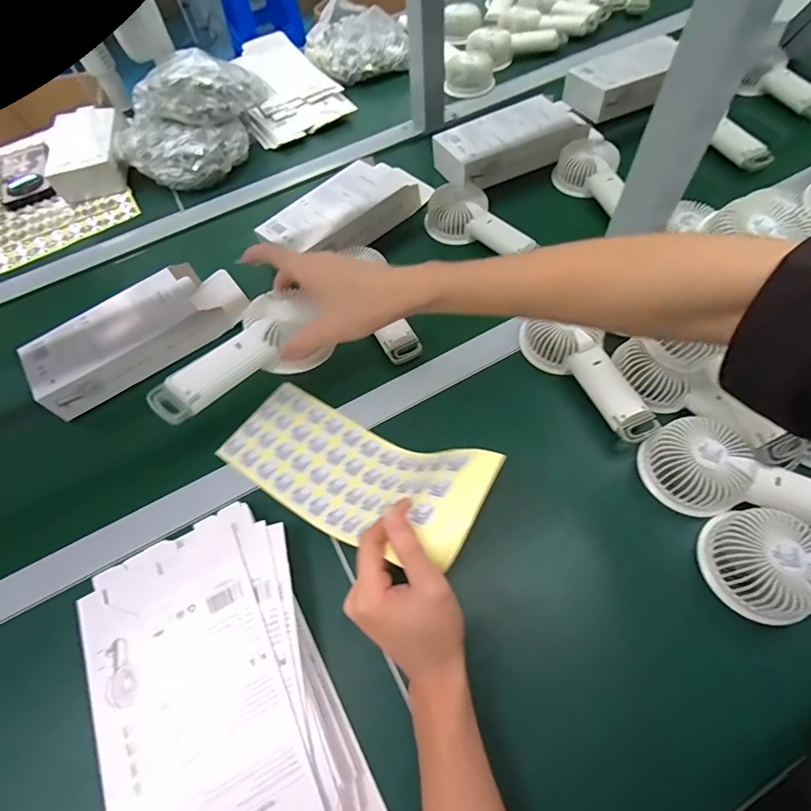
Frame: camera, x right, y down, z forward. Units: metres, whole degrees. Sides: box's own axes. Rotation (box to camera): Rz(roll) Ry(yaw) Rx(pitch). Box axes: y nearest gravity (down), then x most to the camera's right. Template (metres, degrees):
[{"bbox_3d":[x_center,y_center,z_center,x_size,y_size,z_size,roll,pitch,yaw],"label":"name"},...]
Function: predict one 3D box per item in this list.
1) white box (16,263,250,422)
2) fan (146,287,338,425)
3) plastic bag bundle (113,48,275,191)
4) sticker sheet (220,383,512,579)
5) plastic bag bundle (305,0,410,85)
[{"bbox_3d":[-0.319,-0.090,0.539,0.244,0.051,0.107,-35,64,-16],"label":"white box"},{"bbox_3d":[-0.148,-0.039,0.405,0.078,0.043,0.163,33,59,20],"label":"fan"},{"bbox_3d":[-0.342,-0.463,0.701,0.175,0.107,0.228,8,62,9],"label":"plastic bag bundle"},{"bbox_3d":[-0.055,0.060,0.428,0.291,0.054,0.112,12,59,37],"label":"sticker sheet"},{"bbox_3d":[-0.092,-0.681,0.823,0.188,0.068,0.143,-12,61,-2],"label":"plastic bag bundle"}]

